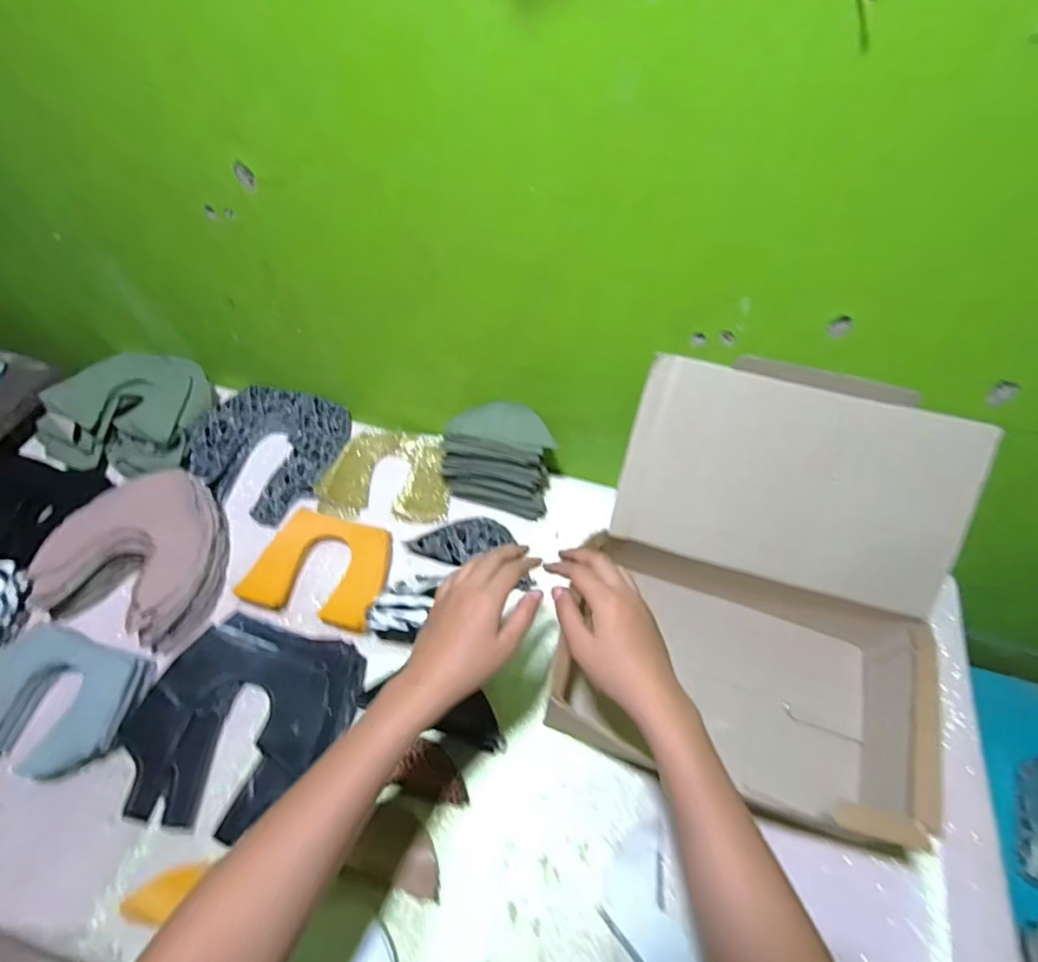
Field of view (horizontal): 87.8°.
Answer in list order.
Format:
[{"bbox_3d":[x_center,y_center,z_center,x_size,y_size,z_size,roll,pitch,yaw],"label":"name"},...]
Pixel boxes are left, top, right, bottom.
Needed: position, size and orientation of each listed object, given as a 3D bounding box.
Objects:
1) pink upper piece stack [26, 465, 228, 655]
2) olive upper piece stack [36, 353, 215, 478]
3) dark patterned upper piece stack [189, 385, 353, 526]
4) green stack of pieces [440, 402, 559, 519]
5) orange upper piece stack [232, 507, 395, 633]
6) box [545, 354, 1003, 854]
[{"bbox_3d":[-0.429,0.081,0.623,0.183,0.054,0.183,15,56,7],"label":"pink upper piece stack"},{"bbox_3d":[-0.512,-0.101,0.721,0.171,0.062,0.177,7,56,2],"label":"olive upper piece stack"},{"bbox_3d":[-0.336,-0.044,0.722,0.184,0.036,0.190,12,56,5],"label":"dark patterned upper piece stack"},{"bbox_3d":[-0.023,-0.029,0.682,0.130,0.117,0.075,18,57,9],"label":"green stack of pieces"},{"bbox_3d":[-0.231,0.102,0.628,0.150,0.027,0.123,10,56,3],"label":"orange upper piece stack"},{"bbox_3d":[0.233,0.108,0.523,0.331,0.244,0.332,20,57,10],"label":"box"}]

